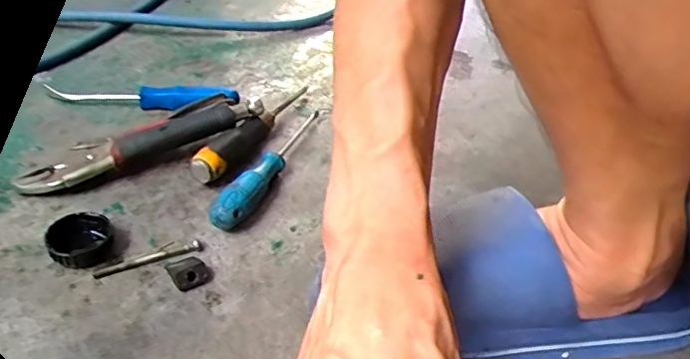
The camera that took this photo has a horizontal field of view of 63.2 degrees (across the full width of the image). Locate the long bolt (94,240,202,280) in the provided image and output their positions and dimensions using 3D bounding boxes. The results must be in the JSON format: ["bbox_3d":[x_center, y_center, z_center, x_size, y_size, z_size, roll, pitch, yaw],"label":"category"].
[{"bbox_3d":[-0.144,0.058,0.415,0.076,0.006,0.009,-14,40,-24],"label":"long bolt"}]

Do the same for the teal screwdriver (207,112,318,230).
[{"bbox_3d":[-0.067,-0.020,0.512,0.028,0.029,0.197,13,36,10],"label":"teal screwdriver"}]

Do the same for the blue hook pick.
[{"bbox_3d":[-0.206,-0.084,0.575,0.189,0.028,0.028,3,36,-3],"label":"blue hook pick"}]

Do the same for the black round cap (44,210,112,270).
[{"bbox_3d":[-0.195,0.045,0.414,0.043,0.021,0.042,3,36,-3],"label":"black round cap"}]

